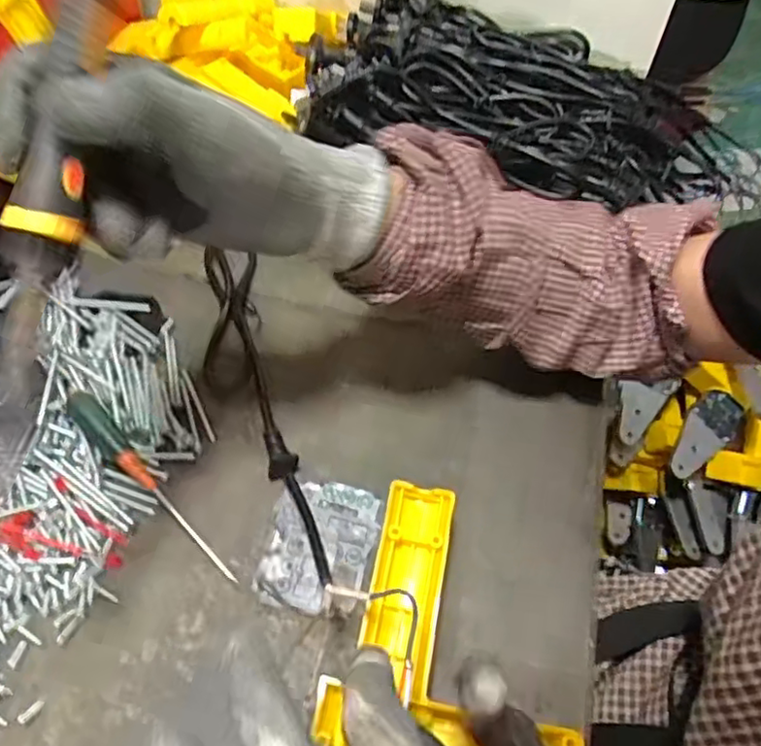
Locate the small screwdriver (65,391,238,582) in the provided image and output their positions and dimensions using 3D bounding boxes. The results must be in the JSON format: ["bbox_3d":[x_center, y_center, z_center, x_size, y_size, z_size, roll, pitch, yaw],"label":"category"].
[{"bbox_3d":[-0.130,0.064,0.359,0.145,0.019,0.019,42,61,17],"label":"small screwdriver"}]

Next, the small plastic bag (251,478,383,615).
[{"bbox_3d":[-0.033,0.094,0.353,0.058,0.004,0.071,8,53,3],"label":"small plastic bag"}]

